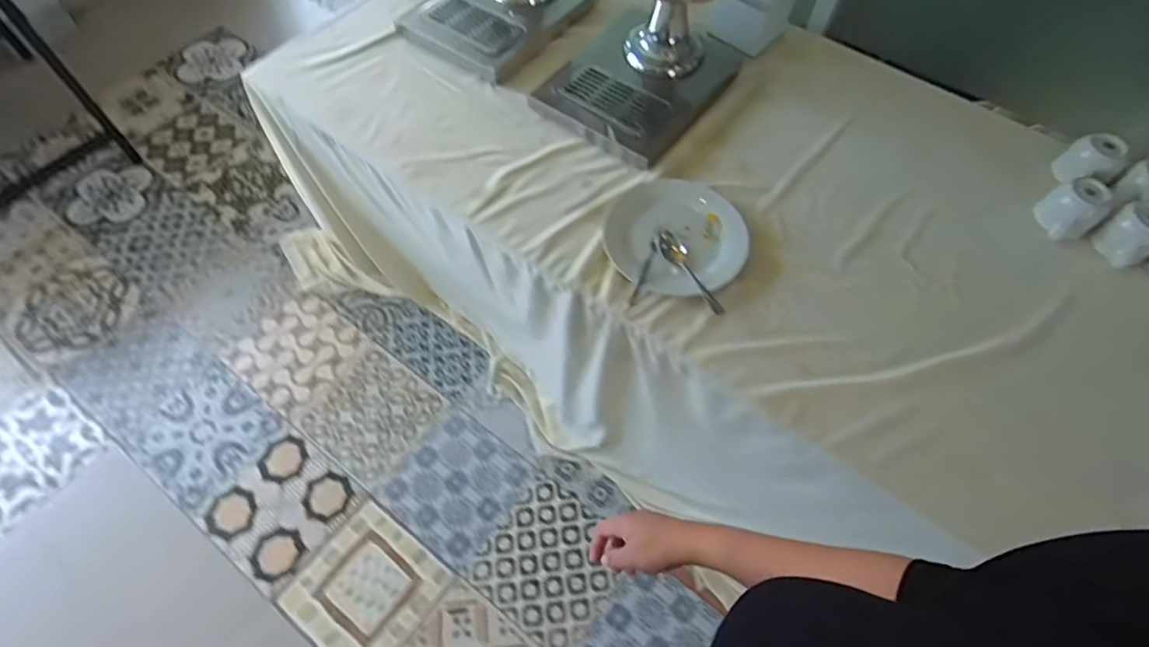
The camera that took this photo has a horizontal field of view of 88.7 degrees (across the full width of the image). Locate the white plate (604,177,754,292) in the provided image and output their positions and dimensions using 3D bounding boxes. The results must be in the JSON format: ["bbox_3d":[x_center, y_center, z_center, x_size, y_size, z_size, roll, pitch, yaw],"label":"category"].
[{"bbox_3d":[0.168,-0.143,0.931,0.215,0.029,0.220,1,60,-1],"label":"white plate"}]

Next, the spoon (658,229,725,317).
[{"bbox_3d":[0.175,-0.078,0.897,0.031,0.023,0.172,-20,63,-13],"label":"spoon"}]

